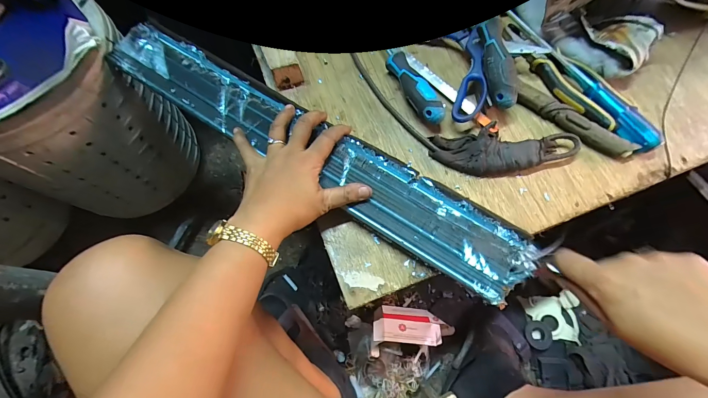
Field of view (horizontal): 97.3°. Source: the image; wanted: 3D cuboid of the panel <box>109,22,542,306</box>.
[{"bbox_3d":[-0.063,-0.065,0.367,0.556,0.011,0.083,31,72,10],"label":"panel"}]

